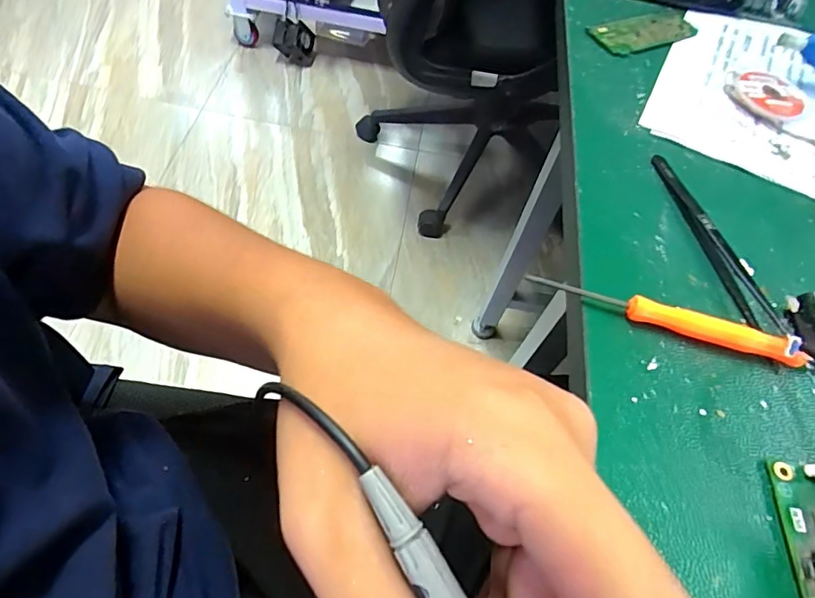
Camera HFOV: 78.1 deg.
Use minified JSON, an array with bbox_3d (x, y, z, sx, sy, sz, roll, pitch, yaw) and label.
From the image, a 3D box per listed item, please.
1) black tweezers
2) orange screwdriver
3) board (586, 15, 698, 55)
[{"bbox_3d":[0.159,-0.035,0.264,0.018,0.008,0.115,-8,59,-12],"label":"black tweezers"},{"bbox_3d":[0.115,0.009,0.227,0.123,0.015,0.008,17,57,4],"label":"orange screwdriver"},{"bbox_3d":[0.175,-0.197,0.368,0.090,0.004,0.034,-19,60,-17],"label":"board"}]

